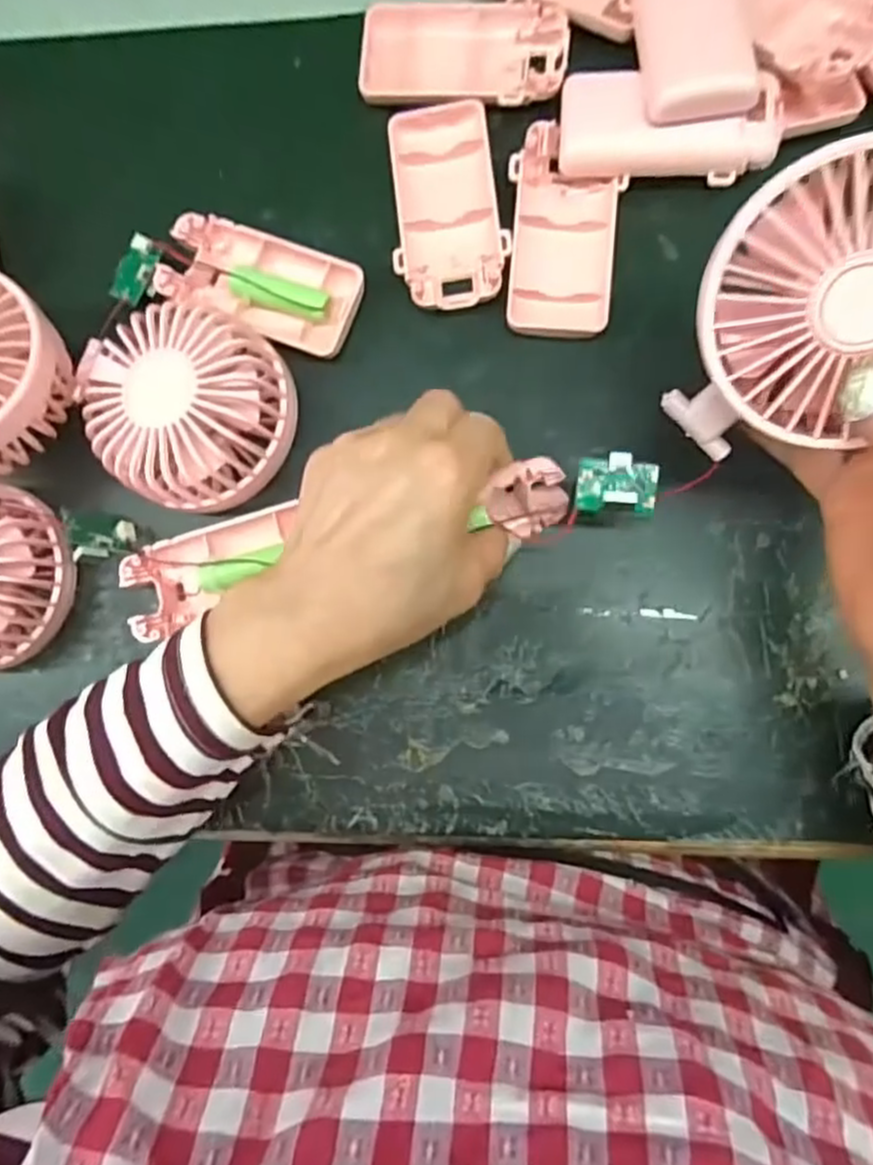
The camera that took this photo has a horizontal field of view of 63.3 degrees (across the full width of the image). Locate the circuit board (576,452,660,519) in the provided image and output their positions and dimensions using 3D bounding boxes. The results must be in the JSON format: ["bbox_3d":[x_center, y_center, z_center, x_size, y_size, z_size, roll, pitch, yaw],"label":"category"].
[{"bbox_3d":[0.071,-0.039,0.280,0.031,0.004,0.023,7,104,9],"label":"circuit board"}]

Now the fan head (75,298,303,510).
[{"bbox_3d":[-0.106,-0.077,0.316,0.081,0.047,0.084,0,86,5],"label":"fan head"}]

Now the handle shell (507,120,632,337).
[{"bbox_3d":[0.058,-0.158,0.326,0.049,0.020,0.091,7,87,5],"label":"handle shell"}]

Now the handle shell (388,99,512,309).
[{"bbox_3d":[0.006,-0.173,0.331,0.050,0.015,0.096,-2,86,5],"label":"handle shell"}]

